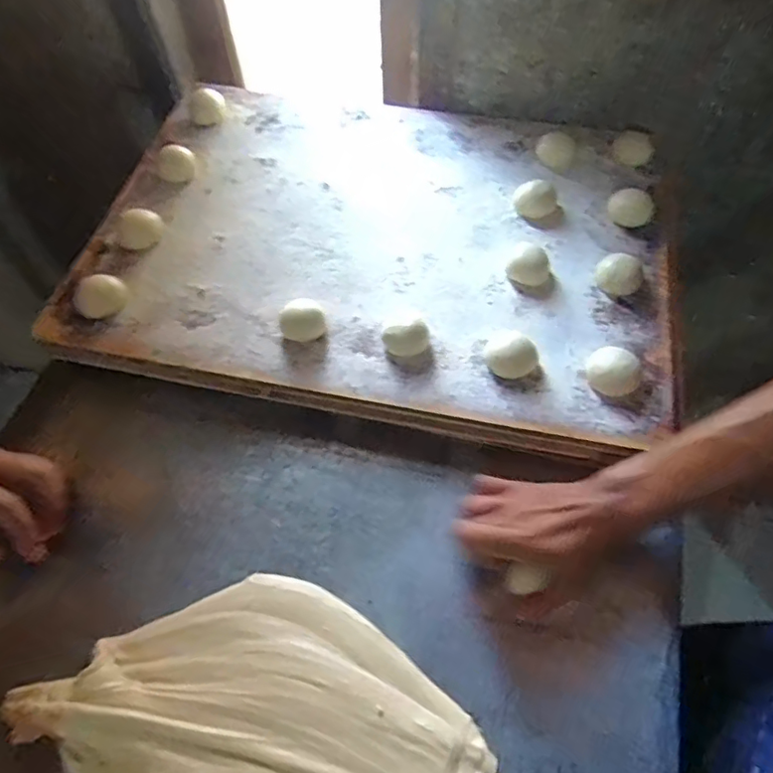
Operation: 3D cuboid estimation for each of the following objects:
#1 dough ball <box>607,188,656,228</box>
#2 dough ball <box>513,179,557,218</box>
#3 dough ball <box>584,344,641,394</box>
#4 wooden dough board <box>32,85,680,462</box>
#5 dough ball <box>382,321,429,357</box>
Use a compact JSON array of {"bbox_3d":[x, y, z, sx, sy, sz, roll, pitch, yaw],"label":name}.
[{"bbox_3d":[0.254,-0.185,0.590,0.043,0.029,0.035,26,66,17],"label":"dough ball"},{"bbox_3d":[0.156,-0.197,0.593,0.041,0.031,0.033,6,62,7],"label":"dough ball"},{"bbox_3d":[0.195,-0.014,0.489,0.045,0.030,0.038,29,67,18],"label":"dough ball"},{"bbox_3d":[-0.007,-0.170,0.605,0.605,0.037,0.431,10,63,9],"label":"wooden dough board"},{"bbox_3d":[0.018,-0.041,0.513,0.040,0.022,0.026,-8,61,-1],"label":"dough ball"}]

